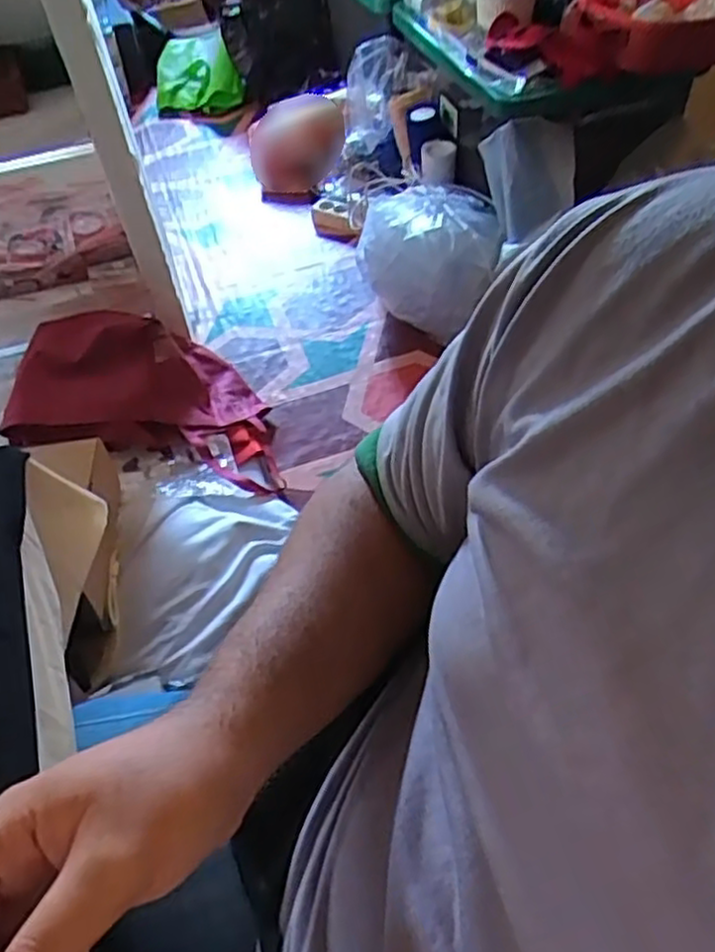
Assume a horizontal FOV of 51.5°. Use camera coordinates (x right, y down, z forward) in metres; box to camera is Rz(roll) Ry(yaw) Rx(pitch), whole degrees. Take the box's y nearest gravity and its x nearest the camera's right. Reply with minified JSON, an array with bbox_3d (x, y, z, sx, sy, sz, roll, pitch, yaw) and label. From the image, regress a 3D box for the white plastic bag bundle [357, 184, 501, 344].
[{"bbox_3d":[0.142,-0.445,1.478,0.265,0.174,0.316,-9,50,-1],"label":"white plastic bag bundle"}]

